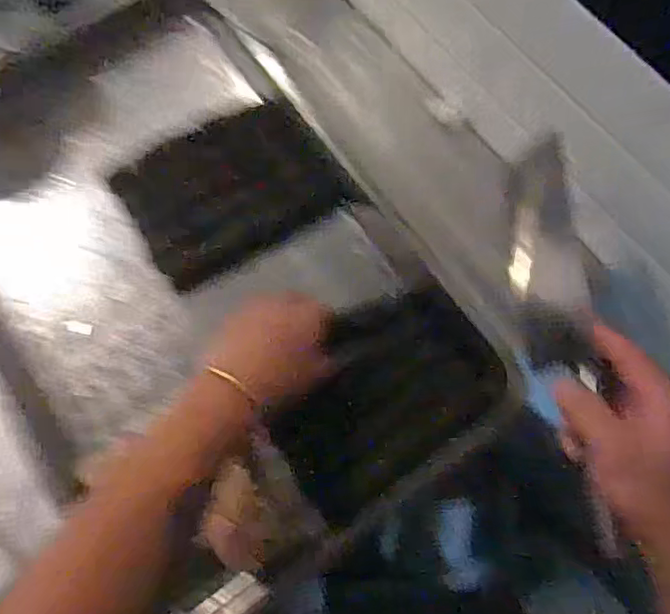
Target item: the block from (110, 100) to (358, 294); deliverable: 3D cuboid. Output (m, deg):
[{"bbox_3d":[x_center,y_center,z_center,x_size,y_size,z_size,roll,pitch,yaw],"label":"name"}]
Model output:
[{"bbox_3d":[-0.105,-0.124,0.612,0.203,0.016,0.153,-30,80,-1],"label":"block"}]

